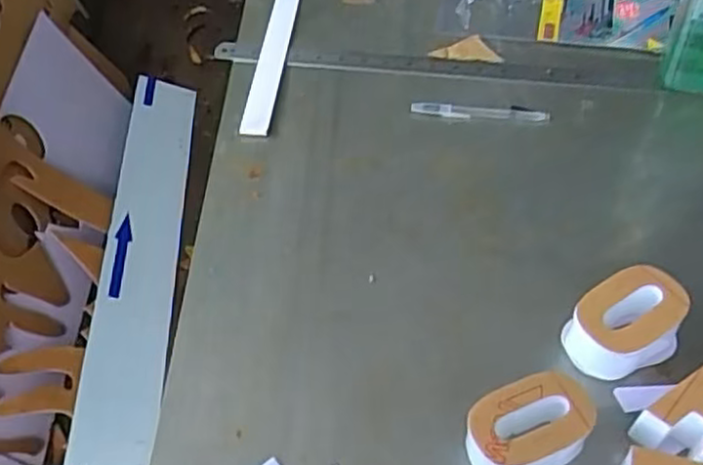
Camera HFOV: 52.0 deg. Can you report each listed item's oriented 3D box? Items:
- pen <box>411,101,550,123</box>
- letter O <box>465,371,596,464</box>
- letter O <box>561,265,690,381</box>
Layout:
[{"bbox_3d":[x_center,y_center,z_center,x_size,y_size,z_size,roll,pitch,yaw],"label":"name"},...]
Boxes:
[{"bbox_3d":[0.131,-0.124,0.734,0.138,0.009,0.016,5,51,8],"label":"pen"},{"bbox_3d":[0.122,0.137,0.495,0.087,0.042,0.057,-17,53,-12],"label":"letter O"},{"bbox_3d":[0.208,0.068,0.543,0.081,0.048,0.056,-24,53,-15],"label":"letter O"}]

